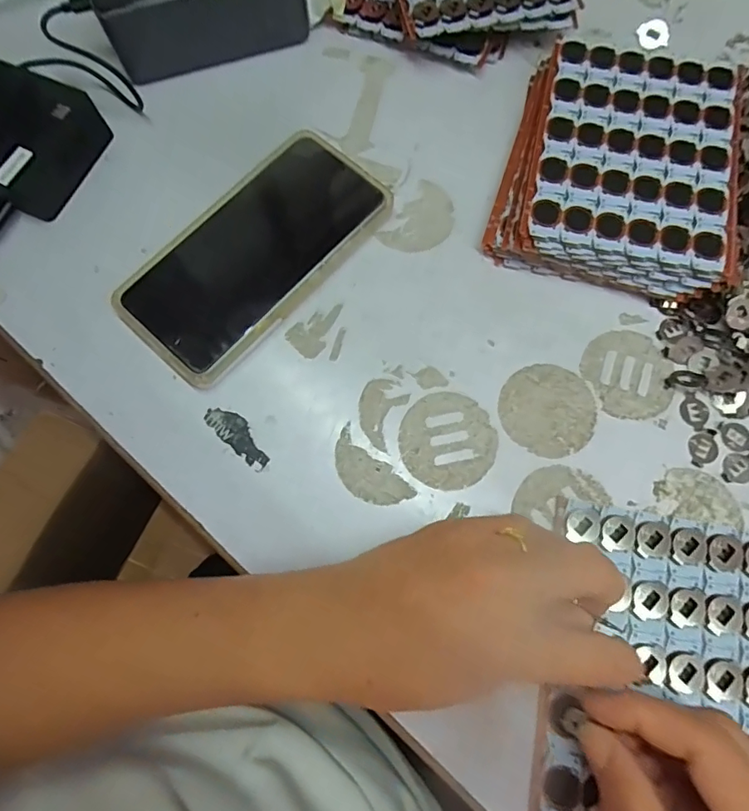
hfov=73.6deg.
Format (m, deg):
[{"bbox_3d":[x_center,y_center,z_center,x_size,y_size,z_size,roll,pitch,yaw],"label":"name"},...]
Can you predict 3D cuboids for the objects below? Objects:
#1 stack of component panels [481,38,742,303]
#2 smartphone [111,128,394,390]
[{"bbox_3d":[0.154,-0.147,0.311,0.134,0.031,0.154,16,76,5],"label":"stack of component panels"},{"bbox_3d":[-0.071,-0.094,0.307,0.085,0.015,0.166,40,79,10],"label":"smartphone"}]

